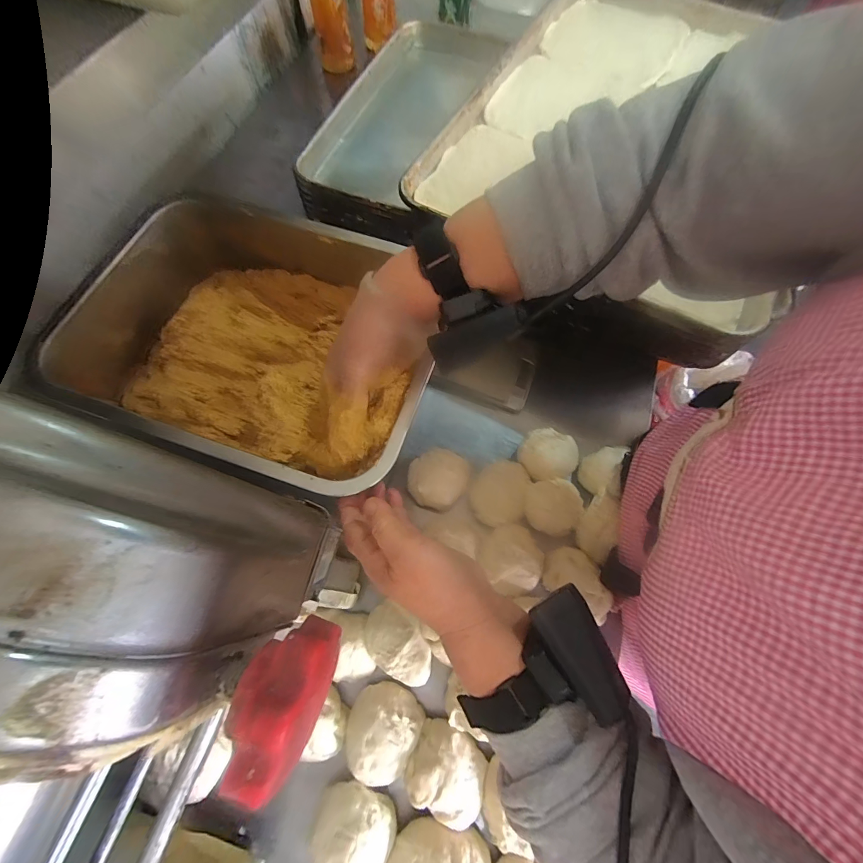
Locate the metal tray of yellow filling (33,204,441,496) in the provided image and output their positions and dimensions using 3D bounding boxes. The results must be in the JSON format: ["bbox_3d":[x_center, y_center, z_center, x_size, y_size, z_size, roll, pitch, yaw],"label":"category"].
[{"bbox_3d":[-0.175,-0.094,0.389,0.331,0.095,0.252,19,70,7],"label":"metal tray of yellow filling"}]

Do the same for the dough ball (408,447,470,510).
[{"bbox_3d":[0.007,0.052,0.431,0.066,0.047,0.068,0,69,0],"label":"dough ball"}]

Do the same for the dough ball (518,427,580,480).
[{"bbox_3d":[0.137,0.028,0.442,0.061,0.045,0.062,0,69,0],"label":"dough ball"}]

